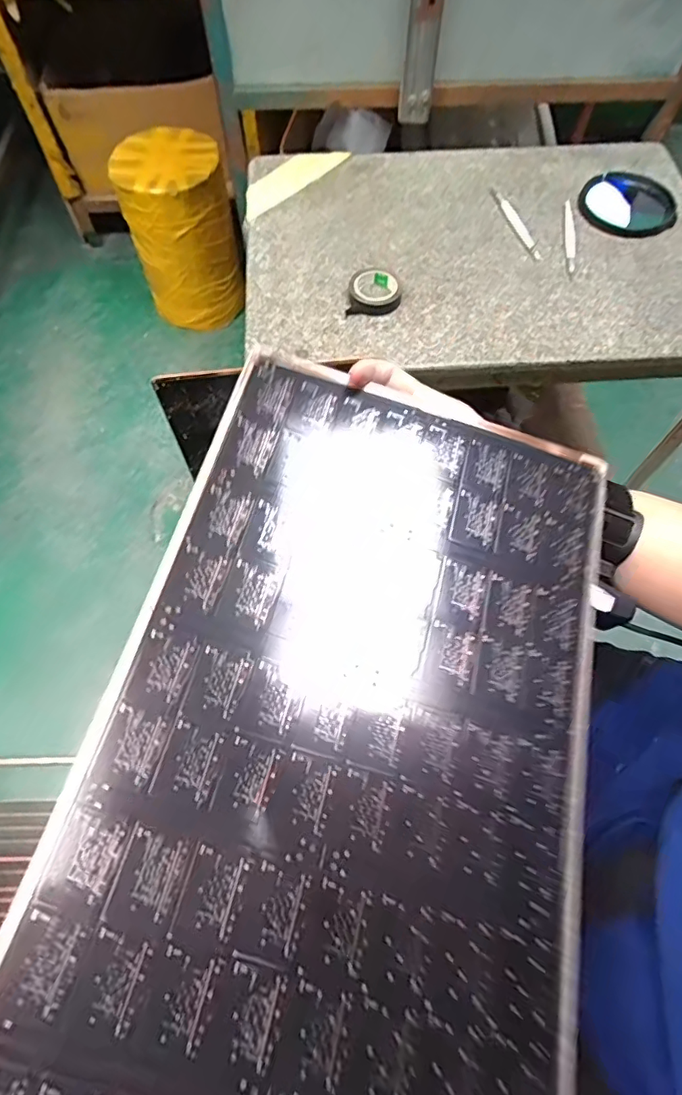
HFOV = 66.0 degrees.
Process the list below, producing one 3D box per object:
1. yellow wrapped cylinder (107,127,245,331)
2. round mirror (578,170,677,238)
[{"bbox_3d":[-0.356,-0.699,1.207,0.233,0.347,0.209,-21,67,-9],"label":"yellow wrapped cylinder"},{"bbox_3d":[0.394,-0.480,0.719,0.126,0.020,0.140,11,66,5],"label":"round mirror"}]

